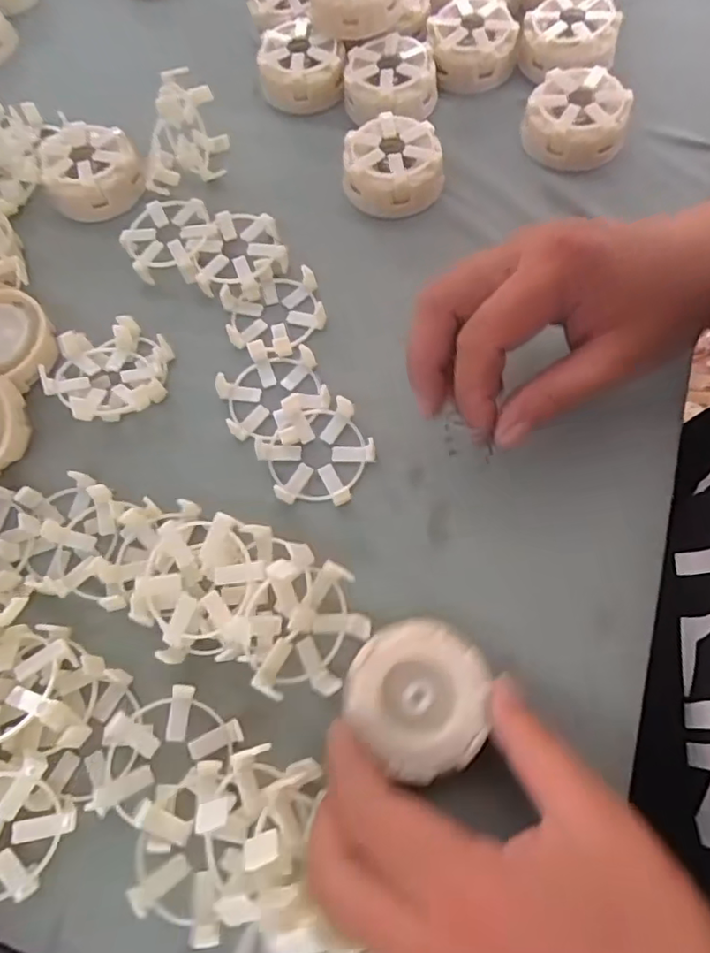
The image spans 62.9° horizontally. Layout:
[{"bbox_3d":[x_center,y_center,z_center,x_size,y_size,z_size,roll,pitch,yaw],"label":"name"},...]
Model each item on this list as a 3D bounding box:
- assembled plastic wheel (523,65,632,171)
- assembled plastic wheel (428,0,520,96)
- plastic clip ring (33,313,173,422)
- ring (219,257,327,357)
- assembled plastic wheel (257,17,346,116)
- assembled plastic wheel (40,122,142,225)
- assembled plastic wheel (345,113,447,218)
[{"bbox_3d":[0.140,-0.225,0.369,0.060,0.033,0.055,-1,67,2],"label":"assembled plastic wheel"},{"bbox_3d":[0.081,-0.300,0.405,0.062,0.035,0.059,8,68,6],"label":"assembled plastic wheel"},{"bbox_3d":[-0.134,-0.059,0.319,0.059,0.026,0.064,-1,67,2],"label":"plastic clip ring"},{"bbox_3d":[-0.047,-0.098,0.337,0.054,0.014,0.059,-1,67,2],"label":"ring"},{"bbox_3d":[-0.039,-0.288,0.407,0.058,0.029,0.050,-16,68,-4],"label":"assembled plastic wheel"},{"bbox_3d":[-0.172,-0.198,0.380,0.060,0.032,0.052,-28,69,-9],"label":"assembled plastic wheel"},{"bbox_3d":[0.023,-0.196,0.369,0.059,0.029,0.055,-7,67,0],"label":"assembled plastic wheel"}]

